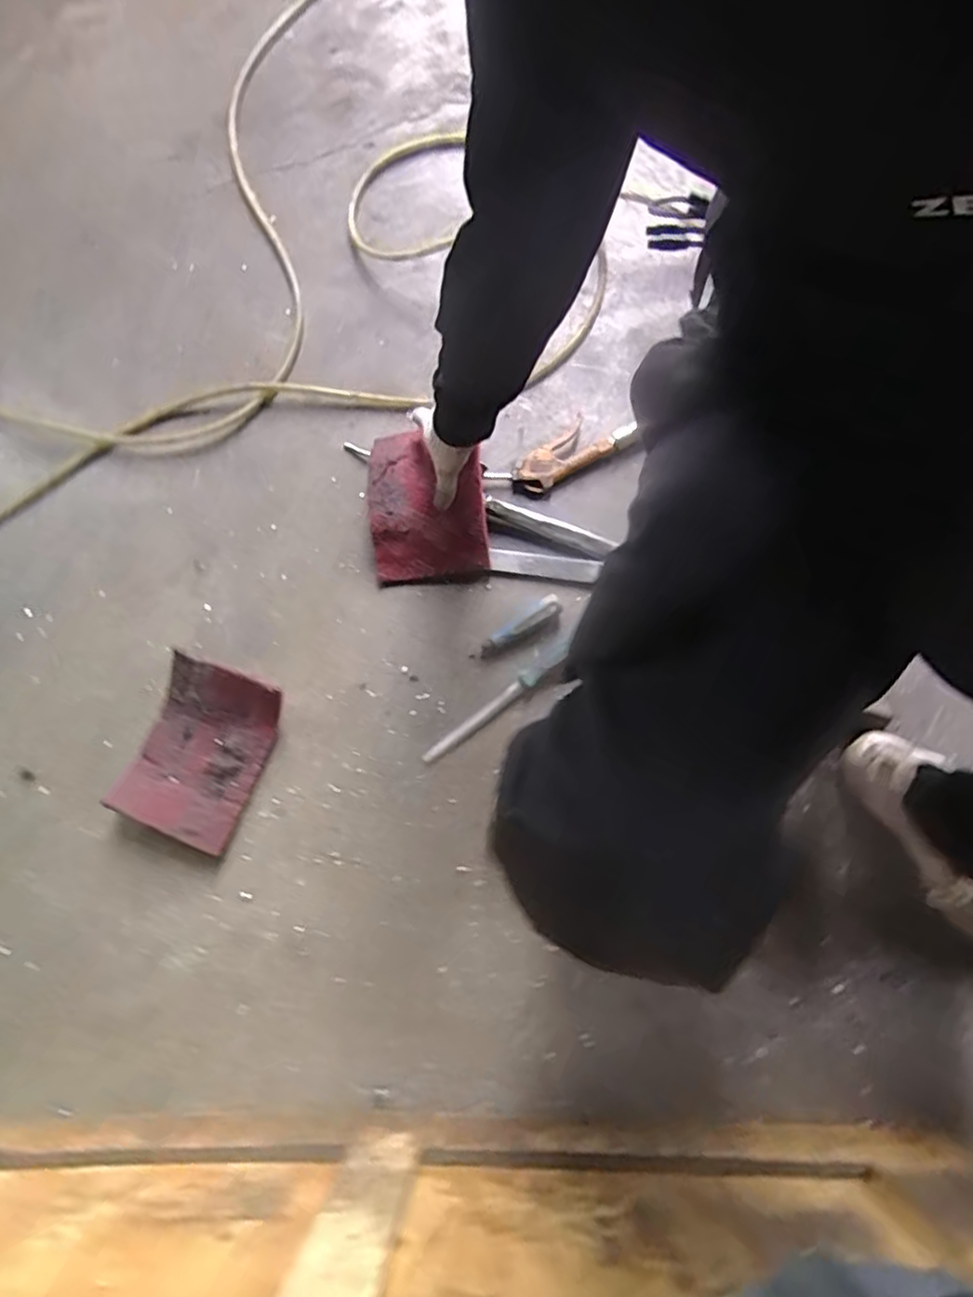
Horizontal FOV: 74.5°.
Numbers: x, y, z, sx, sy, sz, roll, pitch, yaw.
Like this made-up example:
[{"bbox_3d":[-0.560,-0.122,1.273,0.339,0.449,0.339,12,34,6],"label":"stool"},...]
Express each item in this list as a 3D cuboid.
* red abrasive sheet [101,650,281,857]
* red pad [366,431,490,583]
[{"bbox_3d":[-0.344,0.124,0.771,0.153,0.038,0.201,20,78,6],"label":"red abrasive sheet"},{"bbox_3d":[-0.079,-0.197,0.822,0.143,0.053,0.204,-6,77,1],"label":"red pad"}]

